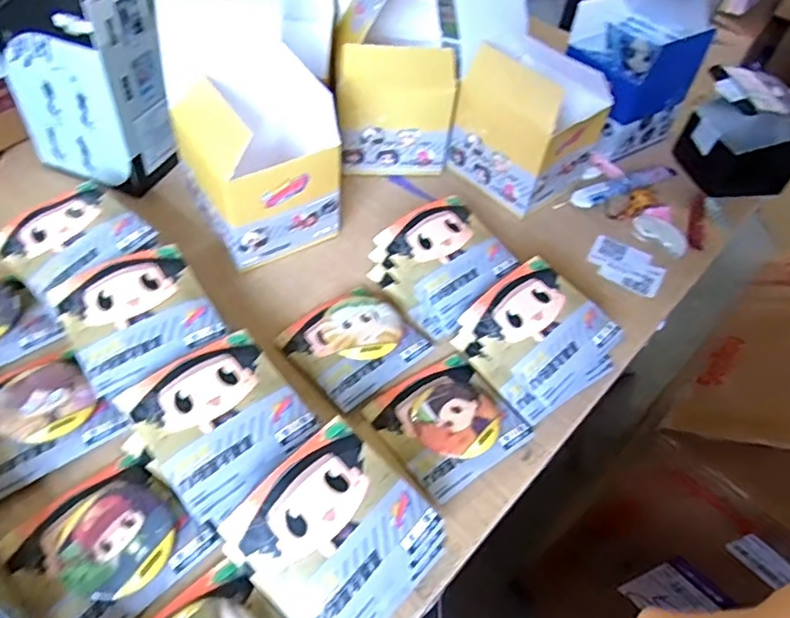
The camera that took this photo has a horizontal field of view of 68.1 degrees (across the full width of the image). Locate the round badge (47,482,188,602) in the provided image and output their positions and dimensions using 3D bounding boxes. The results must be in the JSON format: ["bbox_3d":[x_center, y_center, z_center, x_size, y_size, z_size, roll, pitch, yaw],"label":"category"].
[{"bbox_3d":[-0.147,0.120,0.311,0.061,0.013,0.060,4,49,-4],"label":"round badge"}]

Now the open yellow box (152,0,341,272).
[{"bbox_3d":[-0.104,-0.134,0.427,0.103,0.183,0.103,-17,54,-21],"label":"open yellow box"}]

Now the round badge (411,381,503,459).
[{"bbox_3d":[0.041,0.071,0.381,0.055,0.010,0.058,4,49,-4],"label":"round badge"}]

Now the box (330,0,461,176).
[{"bbox_3d":[0.000,-0.216,0.509,0.103,0.164,0.098,2,49,-6],"label":"box"}]

